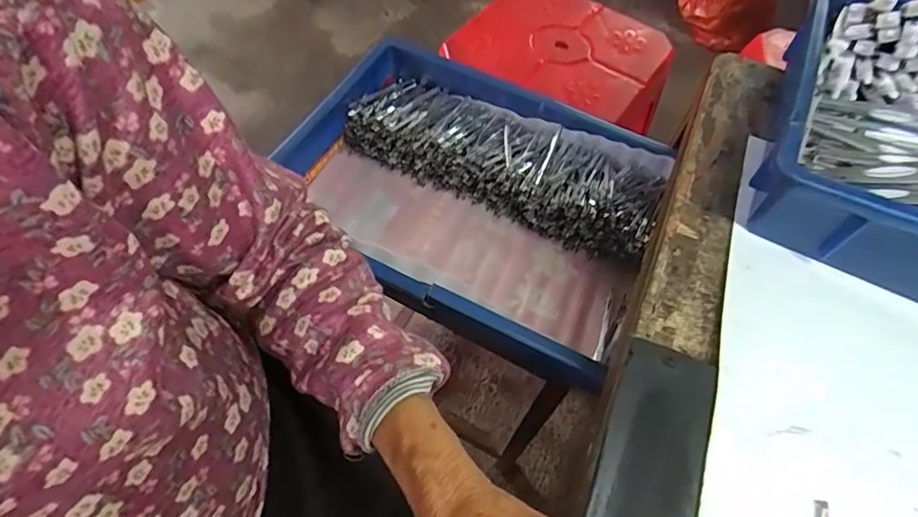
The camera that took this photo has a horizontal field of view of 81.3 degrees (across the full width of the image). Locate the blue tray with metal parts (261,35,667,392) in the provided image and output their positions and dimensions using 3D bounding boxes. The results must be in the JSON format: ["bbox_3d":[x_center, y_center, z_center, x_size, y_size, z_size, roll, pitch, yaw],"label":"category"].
[{"bbox_3d":[0.023,-0.077,0.591,0.392,0.087,0.243,28,59,12],"label":"blue tray with metal parts"}]

